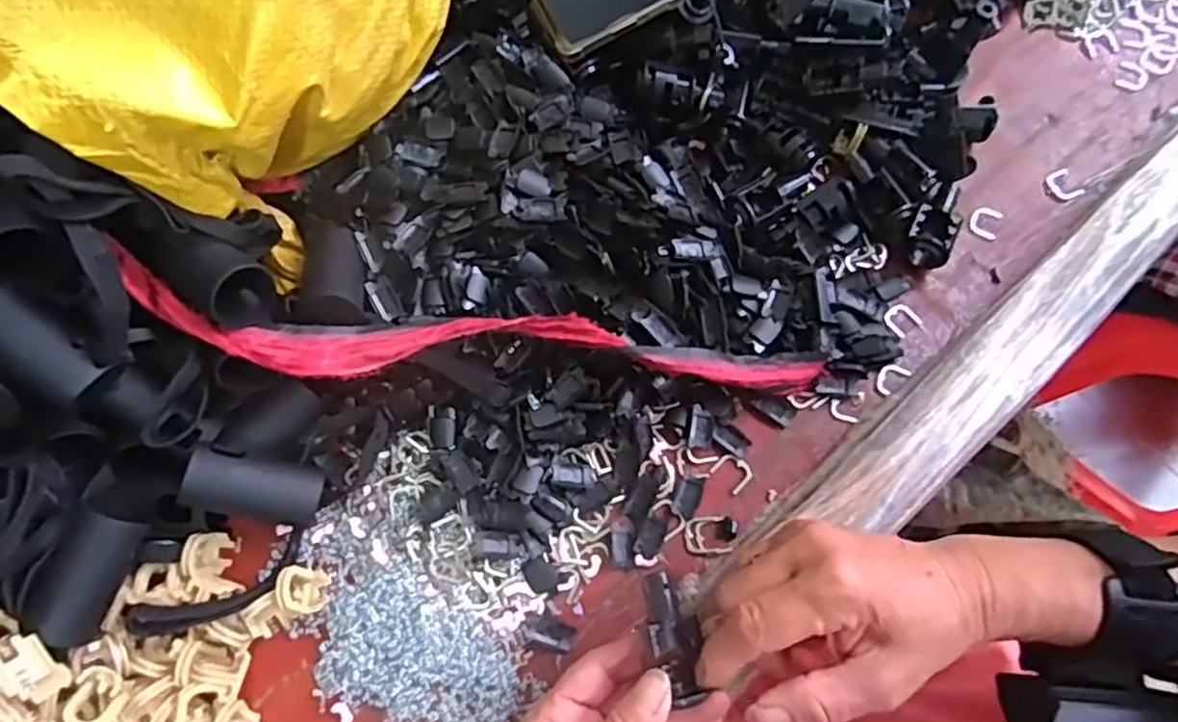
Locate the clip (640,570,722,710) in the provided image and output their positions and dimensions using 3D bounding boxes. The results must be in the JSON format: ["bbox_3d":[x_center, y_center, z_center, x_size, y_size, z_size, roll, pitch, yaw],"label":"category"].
[{"bbox_3d":[0.036,0.117,0.297,0.021,0.013,0.052,-17,83,-5],"label":"clip"}]

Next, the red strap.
[{"bbox_3d":[-0.043,-0.008,0.340,0.339,0.072,0.047,4,72,1],"label":"red strap"}]

